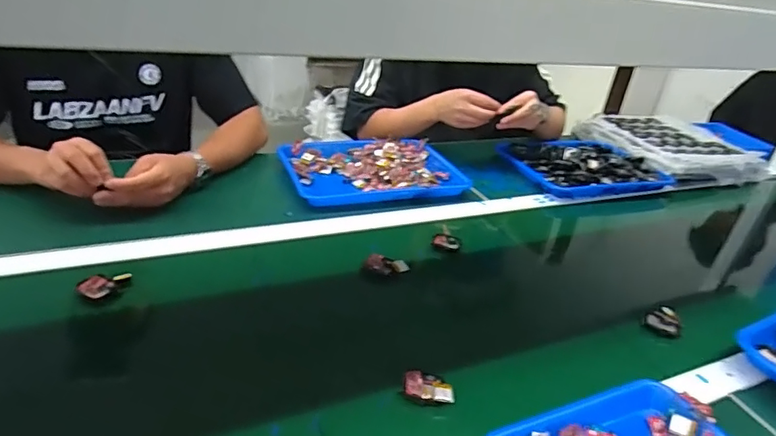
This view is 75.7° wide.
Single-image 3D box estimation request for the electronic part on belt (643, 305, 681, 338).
[{"bbox_3d":[0.381,0.141,0.689,0.044,0.017,0.049,25,35,32],"label":"electronic part on belt"}]

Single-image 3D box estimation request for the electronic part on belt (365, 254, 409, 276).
[{"bbox_3d":[-0.002,0.066,0.715,0.062,0.017,0.027,7,29,4],"label":"electronic part on belt"}]

